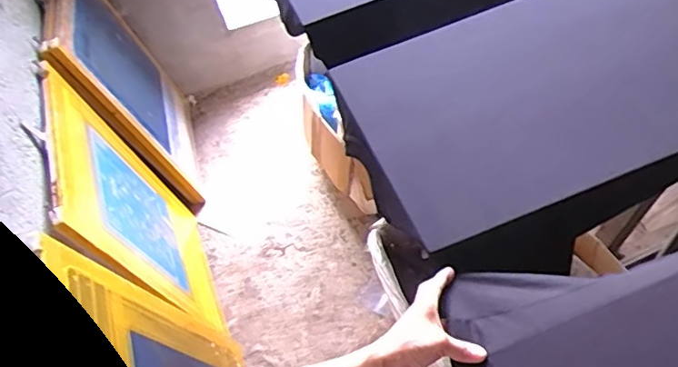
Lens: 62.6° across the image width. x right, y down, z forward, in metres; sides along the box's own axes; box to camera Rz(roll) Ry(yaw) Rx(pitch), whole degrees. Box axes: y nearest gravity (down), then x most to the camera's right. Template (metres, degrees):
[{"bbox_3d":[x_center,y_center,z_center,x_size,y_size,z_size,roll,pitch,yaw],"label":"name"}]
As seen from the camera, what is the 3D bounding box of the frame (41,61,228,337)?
[{"bbox_3d":[-0.568,0.120,1.657,0.057,0.889,0.683,-30,53,-3],"label":"frame"}]

